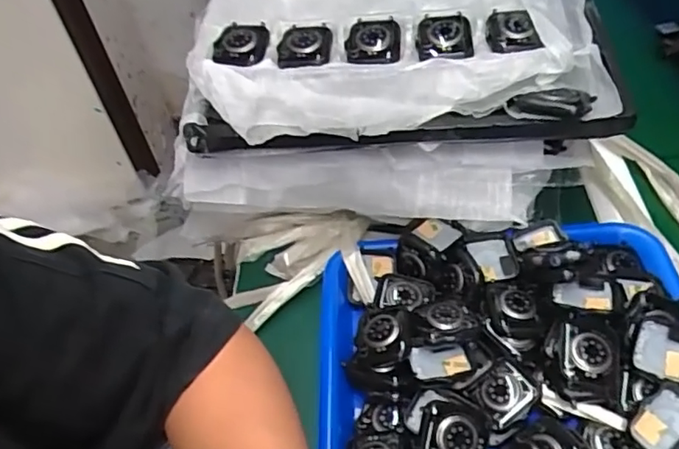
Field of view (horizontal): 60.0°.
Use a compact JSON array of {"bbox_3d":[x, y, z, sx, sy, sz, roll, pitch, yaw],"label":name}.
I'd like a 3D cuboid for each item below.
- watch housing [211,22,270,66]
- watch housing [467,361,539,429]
[{"bbox_3d":[-0.075,-0.136,0.447,0.040,0.011,0.055,-1,48,5],"label":"watch housing"},{"bbox_3d":[0.106,0.108,0.380,0.038,0.011,0.032,-42,59,-6],"label":"watch housing"}]

